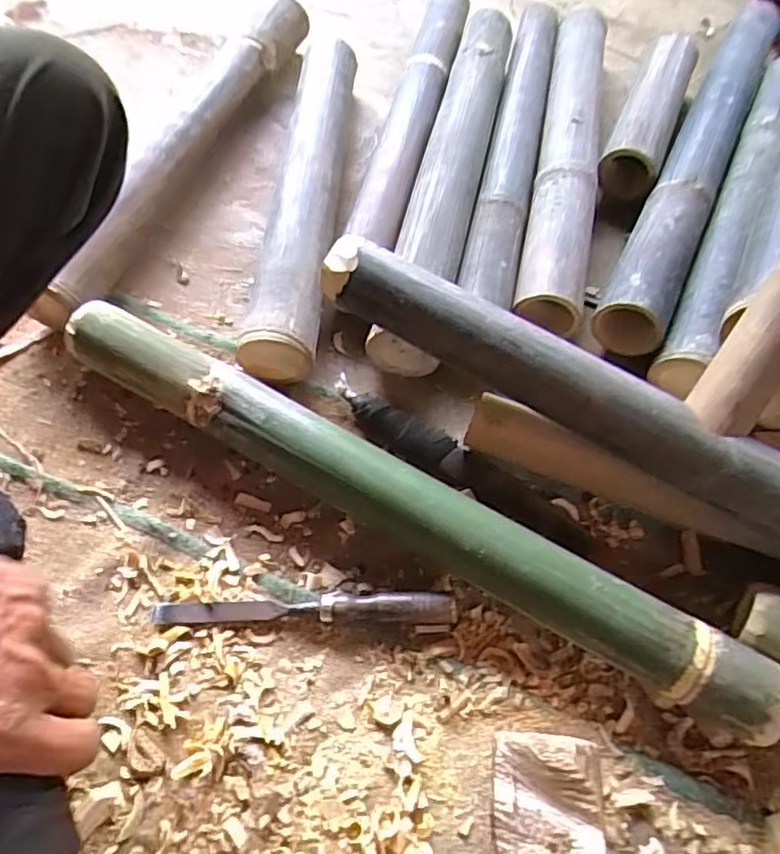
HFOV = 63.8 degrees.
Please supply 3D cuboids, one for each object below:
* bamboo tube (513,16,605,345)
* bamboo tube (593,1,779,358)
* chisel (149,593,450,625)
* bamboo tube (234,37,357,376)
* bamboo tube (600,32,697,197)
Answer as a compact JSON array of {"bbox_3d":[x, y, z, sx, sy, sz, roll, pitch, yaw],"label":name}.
[{"bbox_3d":[0.227,-0.359,0.787,0.079,0.058,0.600,12,59,5],"label":"bamboo tube"},{"bbox_3d":[0.406,-0.370,0.815,0.075,0.065,0.714,24,60,13],"label":"bamboo tube"},{"bbox_3d":[-0.070,0.147,0.511,0.243,0.025,0.023,1,57,-1],"label":"chisel"},{"bbox_3d":[-0.100,-0.294,0.746,0.082,0.070,0.540,4,57,0],"label":"bamboo tube"},{"bbox_3d":[0.349,-0.426,0.842,0.071,0.060,0.321,22,59,11],"label":"bamboo tube"}]

